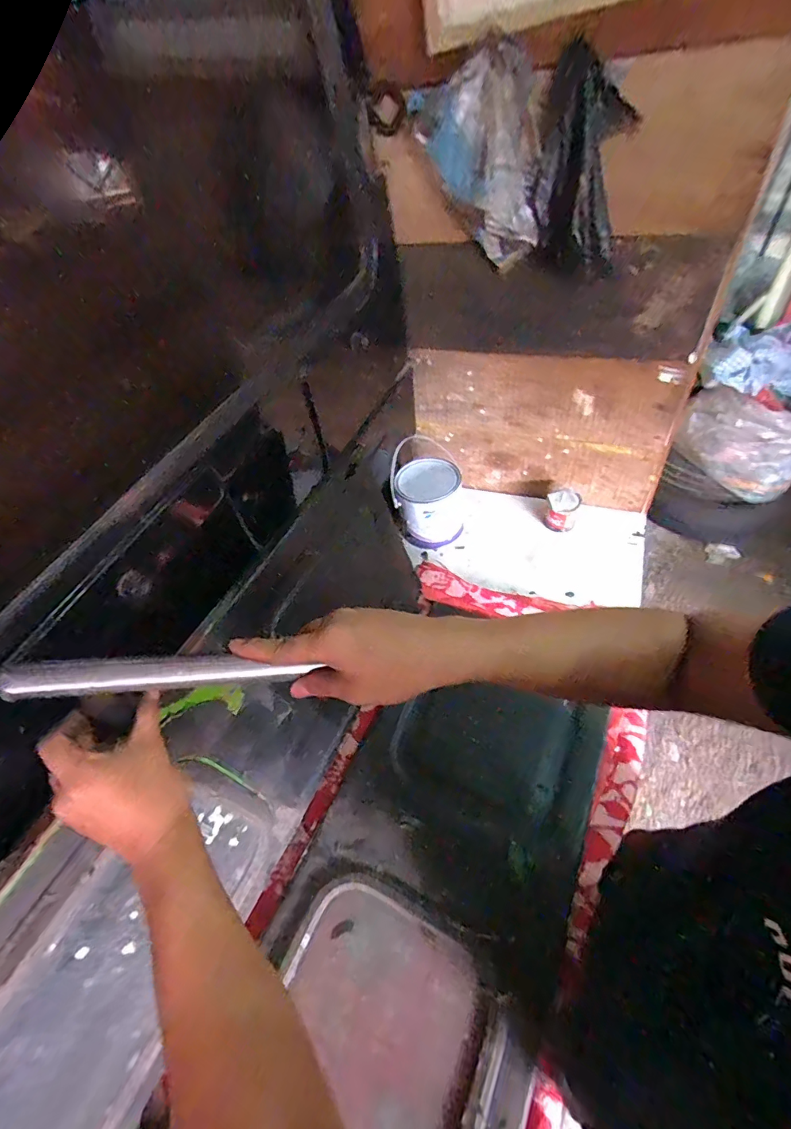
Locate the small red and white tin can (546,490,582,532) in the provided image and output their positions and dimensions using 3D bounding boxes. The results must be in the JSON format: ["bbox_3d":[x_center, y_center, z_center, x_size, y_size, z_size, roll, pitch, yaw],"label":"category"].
[{"bbox_3d":[0.375,-0.120,1.014,0.061,0.092,0.056,-7,49,7],"label":"small red and white tin can"}]

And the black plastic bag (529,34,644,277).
[{"bbox_3d":[0.265,-0.550,0.634,0.124,0.231,0.063,21,57,28],"label":"black plastic bag"}]

